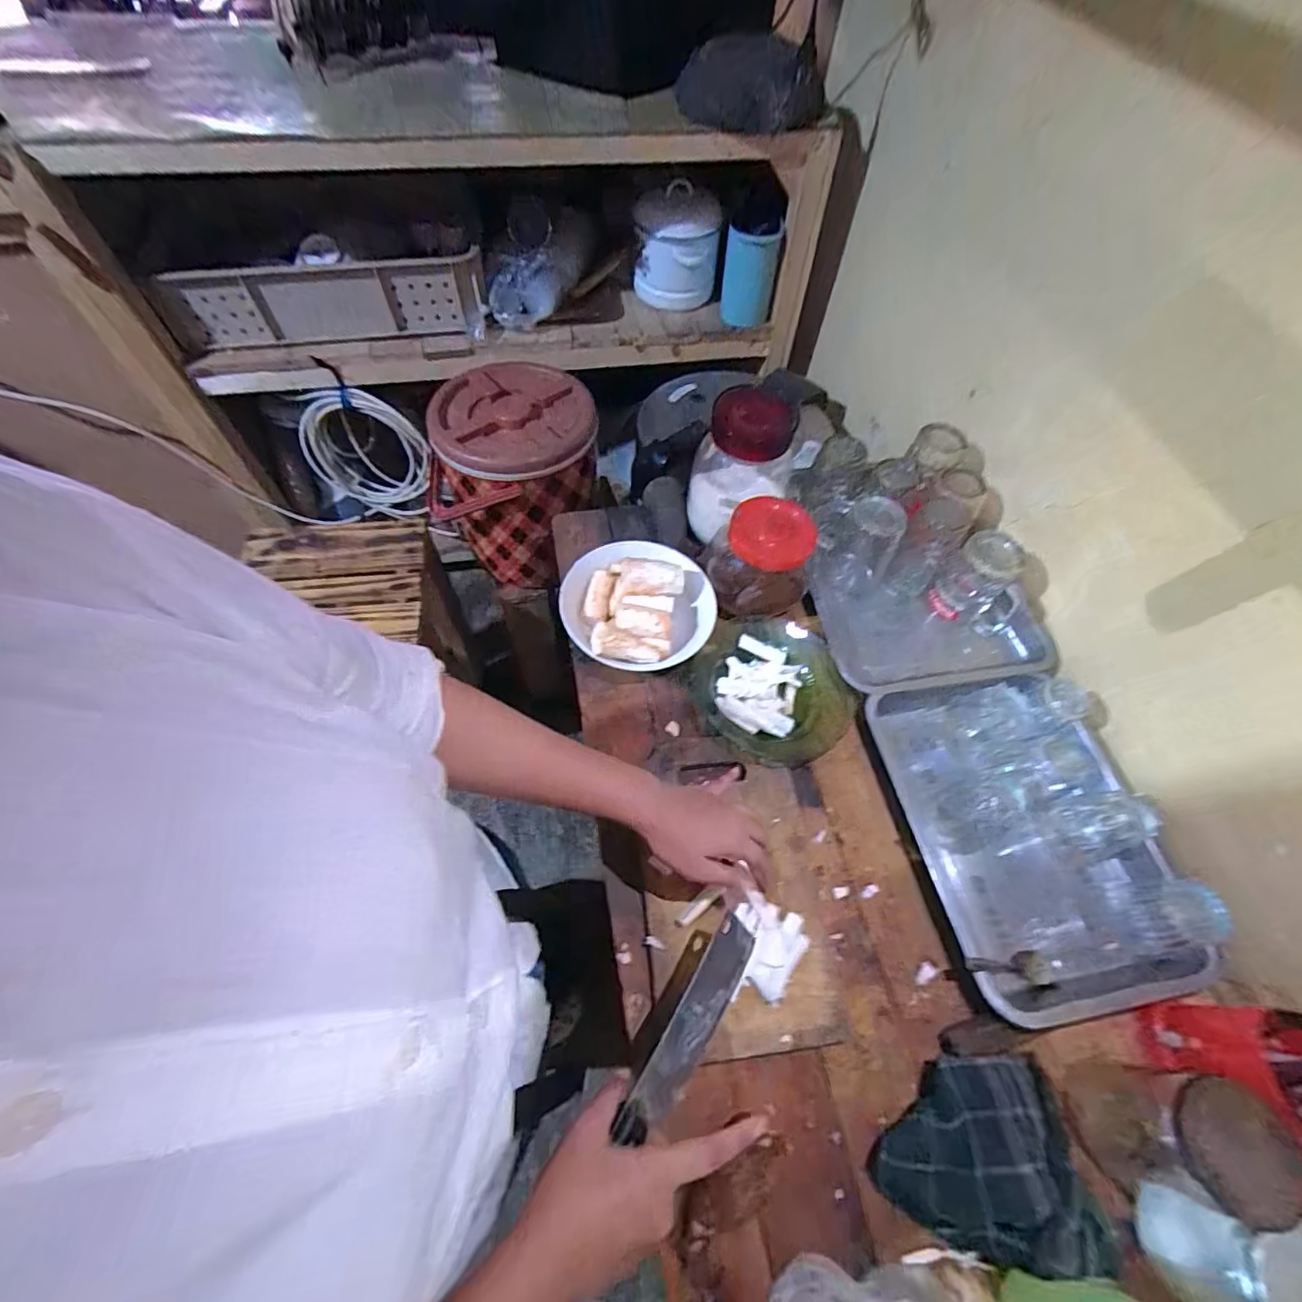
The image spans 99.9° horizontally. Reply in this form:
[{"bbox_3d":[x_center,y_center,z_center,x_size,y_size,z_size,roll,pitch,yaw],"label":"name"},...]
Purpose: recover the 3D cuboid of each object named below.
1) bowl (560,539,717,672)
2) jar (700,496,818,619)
[{"bbox_3d":[-0.014,-0.054,0.686,0.185,0.080,0.176,1,61,-2],"label":"bowl"},{"bbox_3d":[0.131,-0.112,0.690,0.118,0.138,0.097,1,61,-3],"label":"jar"}]

